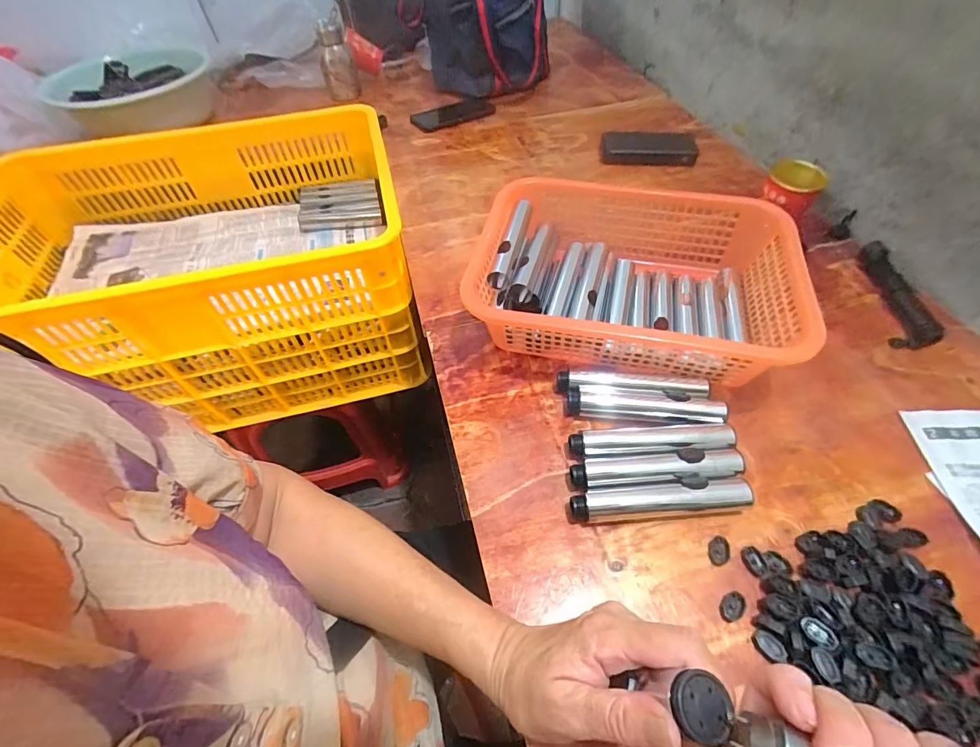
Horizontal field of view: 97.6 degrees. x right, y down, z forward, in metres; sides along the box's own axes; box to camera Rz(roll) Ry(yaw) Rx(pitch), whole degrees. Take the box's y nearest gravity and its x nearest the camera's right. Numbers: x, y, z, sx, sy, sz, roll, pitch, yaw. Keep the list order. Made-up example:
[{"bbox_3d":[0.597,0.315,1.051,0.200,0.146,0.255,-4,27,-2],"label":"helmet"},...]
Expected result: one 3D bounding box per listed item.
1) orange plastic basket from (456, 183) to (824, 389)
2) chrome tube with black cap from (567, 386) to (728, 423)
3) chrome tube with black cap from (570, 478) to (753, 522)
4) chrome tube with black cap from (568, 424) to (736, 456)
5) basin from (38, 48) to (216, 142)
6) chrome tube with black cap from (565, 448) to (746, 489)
[{"bbox_3d":[0.156,-0.104,0.495,0.339,0.095,0.246,7,53,9],"label":"orange plastic basket"},{"bbox_3d":[0.156,0.036,0.434,0.150,0.021,0.030,6,53,8],"label":"chrome tube with black cap"},{"bbox_3d":[0.148,0.112,0.374,0.153,0.023,0.023,-5,52,0],"label":"chrome tube with black cap"},{"bbox_3d":[0.153,0.067,0.410,0.151,0.022,0.027,-3,53,2],"label":"chrome tube with black cap"},{"bbox_3d":[-0.706,-0.562,0.853,0.276,0.090,0.265,-33,57,-20],"label":"basin"},{"bbox_3d":[0.151,0.088,0.392,0.152,0.024,0.028,-6,52,0],"label":"chrome tube with black cap"}]

